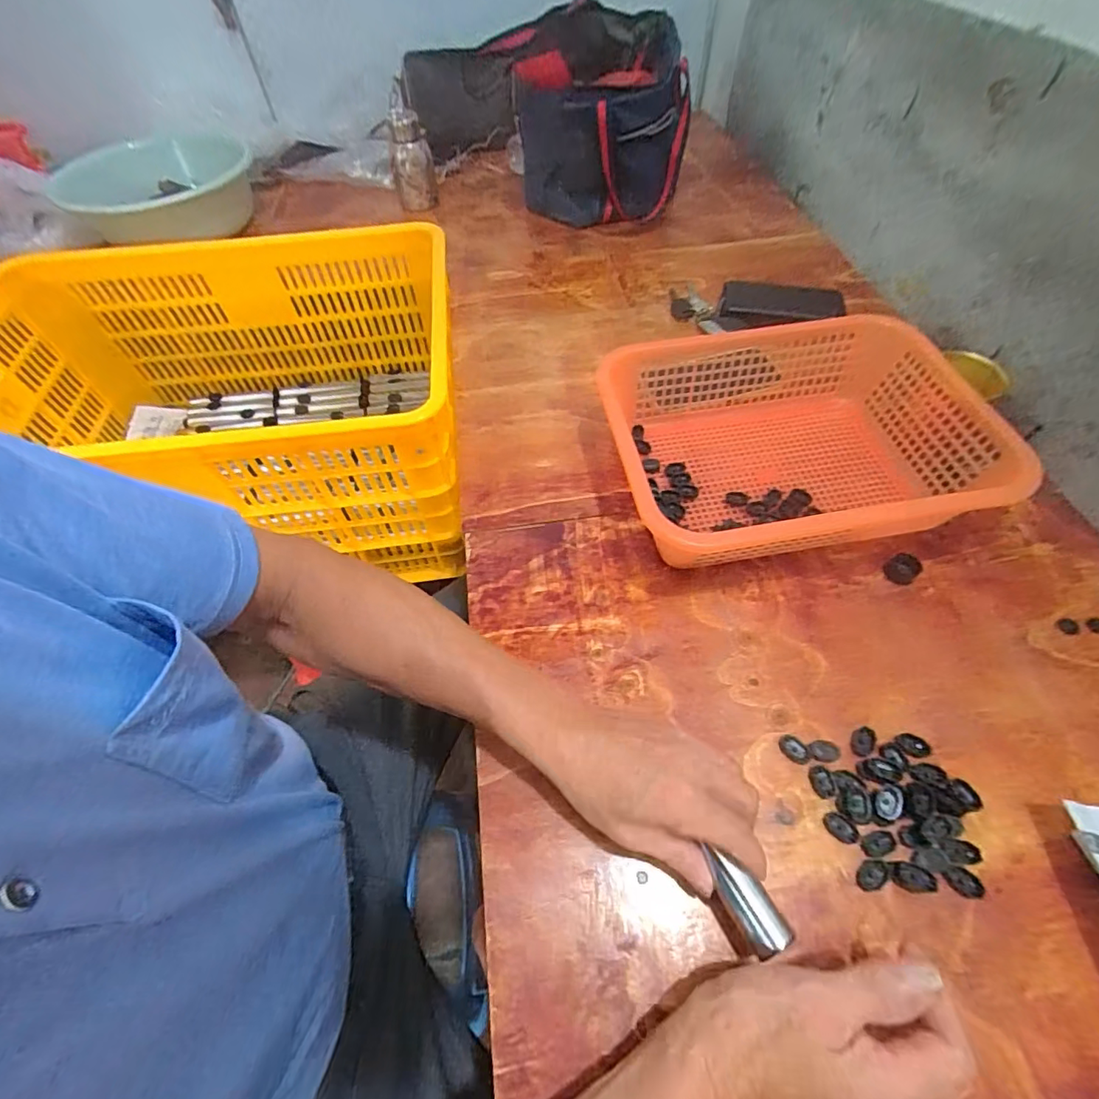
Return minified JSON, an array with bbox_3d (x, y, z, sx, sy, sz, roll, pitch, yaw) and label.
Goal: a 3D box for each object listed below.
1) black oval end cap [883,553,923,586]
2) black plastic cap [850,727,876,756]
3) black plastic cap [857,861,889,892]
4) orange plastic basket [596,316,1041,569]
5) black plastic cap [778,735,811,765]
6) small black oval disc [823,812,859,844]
[{"bbox_3d":[0.324,0.018,0.467,0.024,0.019,0.025,-40,64,-22],"label":"black oval end cap"},{"bbox_3d":[0.239,0.146,0.387,0.016,0.004,0.024,29,62,19],"label":"black plastic cap"},{"bbox_3d":[0.215,0.216,0.338,0.023,0.004,0.015,-35,62,-19],"label":"black plastic cap"},{"bbox_3d":[0.225,-0.099,0.497,0.334,0.110,0.242,-9,57,-4],"label":"orange plastic basket"},{"bbox_3d":[0.185,0.152,0.386,0.016,0.004,0.023,-39,64,-21],"label":"black plastic cap"},{"bbox_3d":[0.204,0.194,0.355,0.023,0.004,0.015,32,63,21],"label":"small black oval disc"}]

